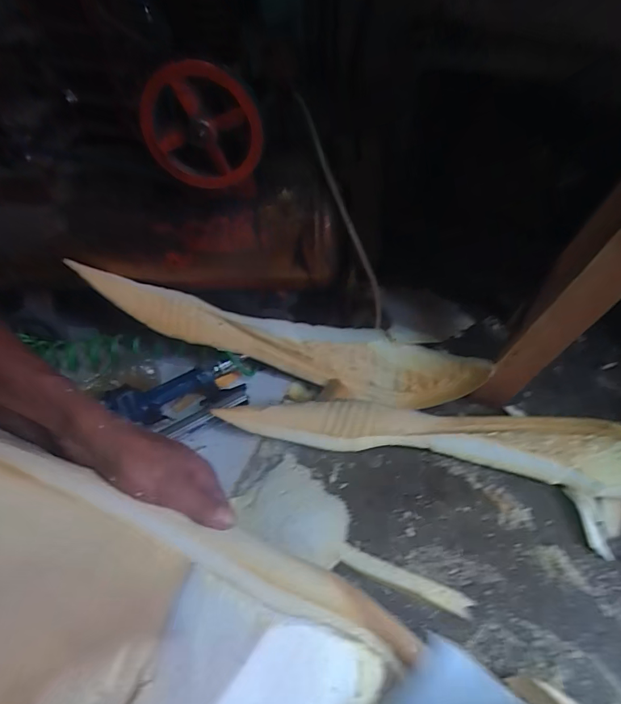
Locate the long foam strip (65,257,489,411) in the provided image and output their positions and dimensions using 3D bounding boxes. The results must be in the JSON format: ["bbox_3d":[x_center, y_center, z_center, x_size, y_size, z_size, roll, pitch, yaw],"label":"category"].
[{"bbox_3d":[-0.053,-0.036,0.736,0.656,0.123,0.110,14,49,-3],"label":"long foam strip"}]

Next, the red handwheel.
[{"bbox_3d":[-0.138,-0.281,0.560,0.152,0.145,0.038,-2,48,1],"label":"red handwheel"}]

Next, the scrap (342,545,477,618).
[{"bbox_3d":[0.118,0.291,0.566,0.170,0.009,0.026,16,51,17],"label":"scrap"}]

